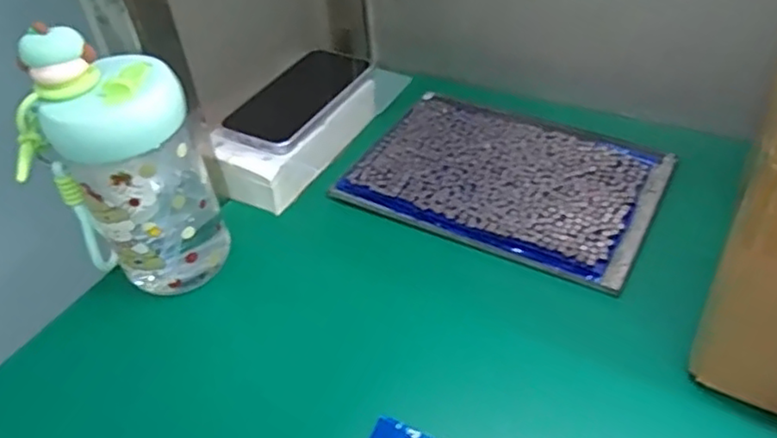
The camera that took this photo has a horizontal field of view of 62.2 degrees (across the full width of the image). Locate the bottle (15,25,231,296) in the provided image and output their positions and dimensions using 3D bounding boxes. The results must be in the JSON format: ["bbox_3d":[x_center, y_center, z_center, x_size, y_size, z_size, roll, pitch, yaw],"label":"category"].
[{"bbox_3d":[-0.185,-0.027,0.453,0.110,0.195,0.070,-22,44,-17],"label":"bottle"}]

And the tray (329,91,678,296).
[{"bbox_3d":[0.102,-0.038,0.564,0.246,0.014,0.172,19,47,25],"label":"tray"}]

